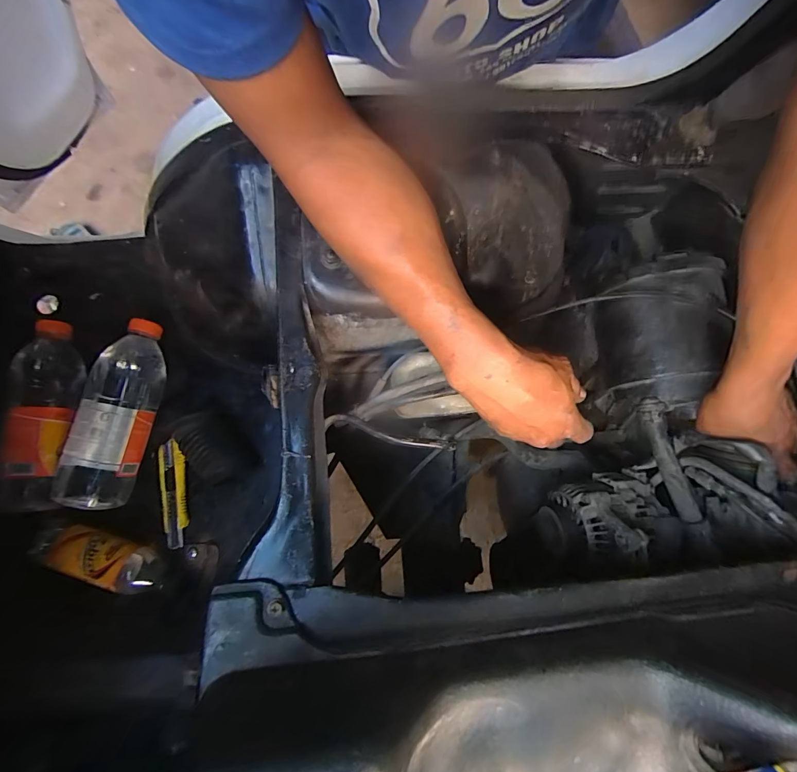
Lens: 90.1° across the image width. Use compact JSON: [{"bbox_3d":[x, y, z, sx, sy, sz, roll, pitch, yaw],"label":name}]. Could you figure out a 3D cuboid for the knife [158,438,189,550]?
[{"bbox_3d":[-0.306,0.146,0.540,0.034,0.012,0.140,-8,78,-2],"label":"knife"}]

